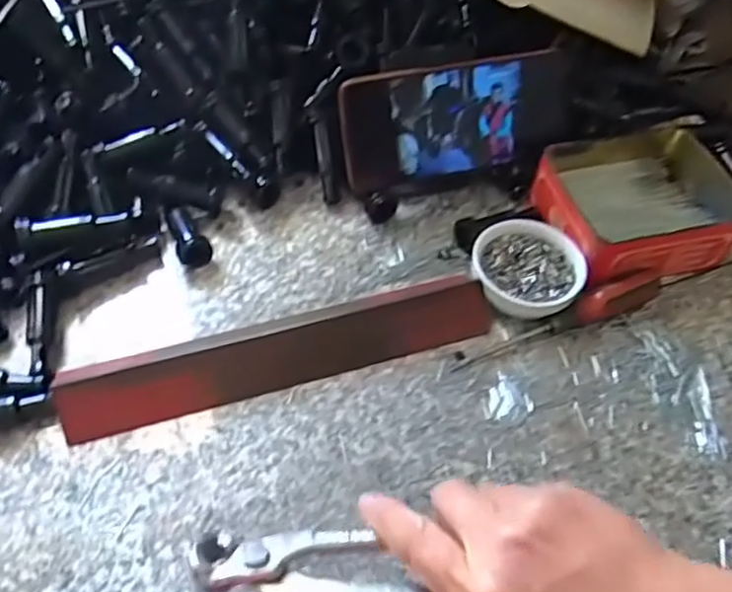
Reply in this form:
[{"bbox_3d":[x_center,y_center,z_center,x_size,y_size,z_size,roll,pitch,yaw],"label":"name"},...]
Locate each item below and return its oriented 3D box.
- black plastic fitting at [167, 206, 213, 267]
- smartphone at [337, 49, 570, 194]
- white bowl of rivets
[{"bbox_3d":[-0.120,-0.042,0.455,0.022,0.016,0.053,-15,56,-15],"label":"black plastic fitting"},{"bbox_3d":[0.066,-0.125,0.474,0.167,0.076,0.009,-13,24,-11],"label":"smartphone"},{"bbox_3d":[0.106,-0.014,0.445,0.070,0.026,0.070,2,54,-3],"label":"white bowl of rivets"}]

